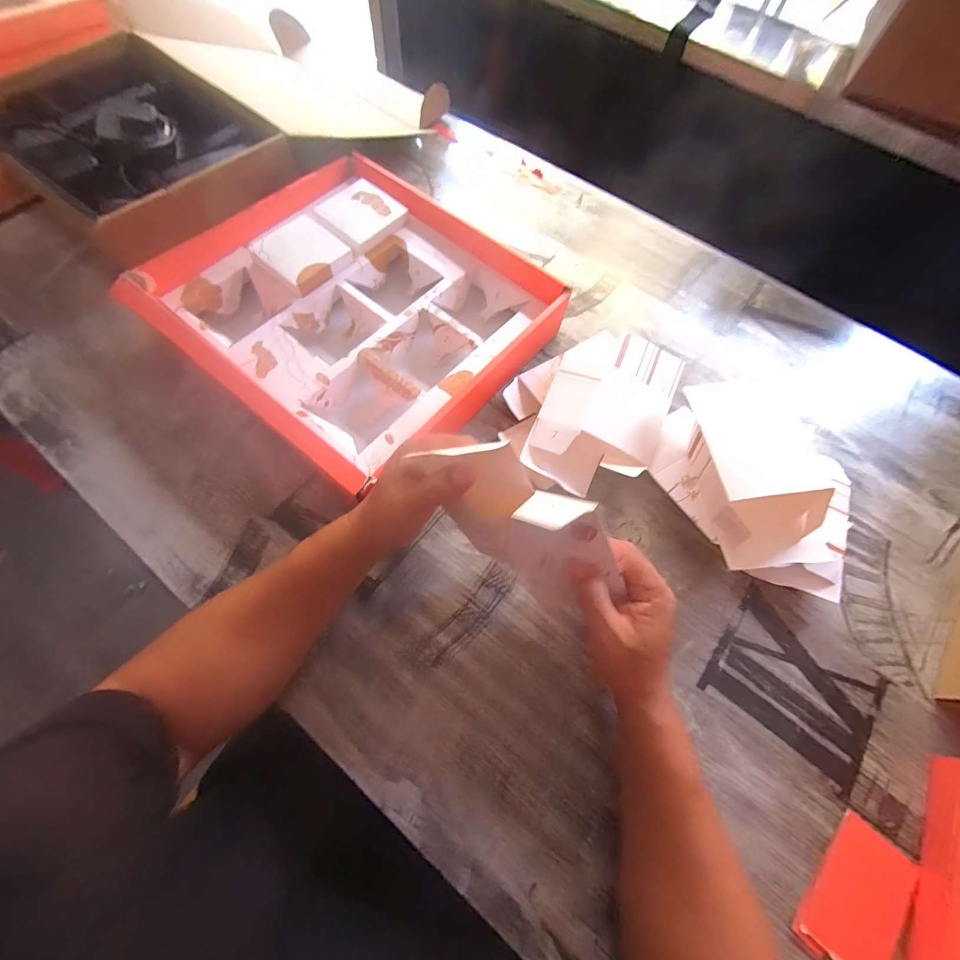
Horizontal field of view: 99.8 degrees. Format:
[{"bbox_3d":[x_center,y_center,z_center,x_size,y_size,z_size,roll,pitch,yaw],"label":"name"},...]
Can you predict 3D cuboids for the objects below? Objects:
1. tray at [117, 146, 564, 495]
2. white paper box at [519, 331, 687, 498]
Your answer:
[{"bbox_3d":[-0.146,-0.203,0.480,0.384,0.073,0.346,39,71,14],"label":"tray"},{"bbox_3d":[0.135,-0.072,0.445,0.126,0.059,0.182,23,68,8],"label":"white paper box"}]

